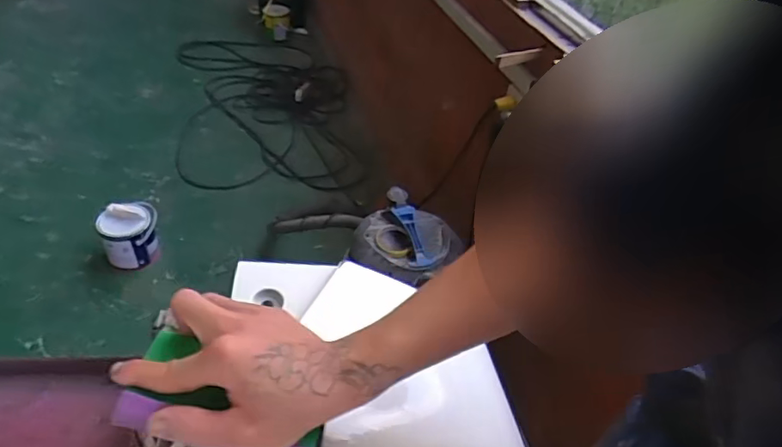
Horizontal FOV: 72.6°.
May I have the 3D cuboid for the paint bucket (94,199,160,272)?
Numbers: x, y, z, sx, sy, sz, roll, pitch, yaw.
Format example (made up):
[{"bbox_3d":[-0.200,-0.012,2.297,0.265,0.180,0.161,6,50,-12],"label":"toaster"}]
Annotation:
[{"bbox_3d":[-0.842,0.039,1.731,0.180,0.190,0.136,-19,49,-26],"label":"paint bucket"}]

